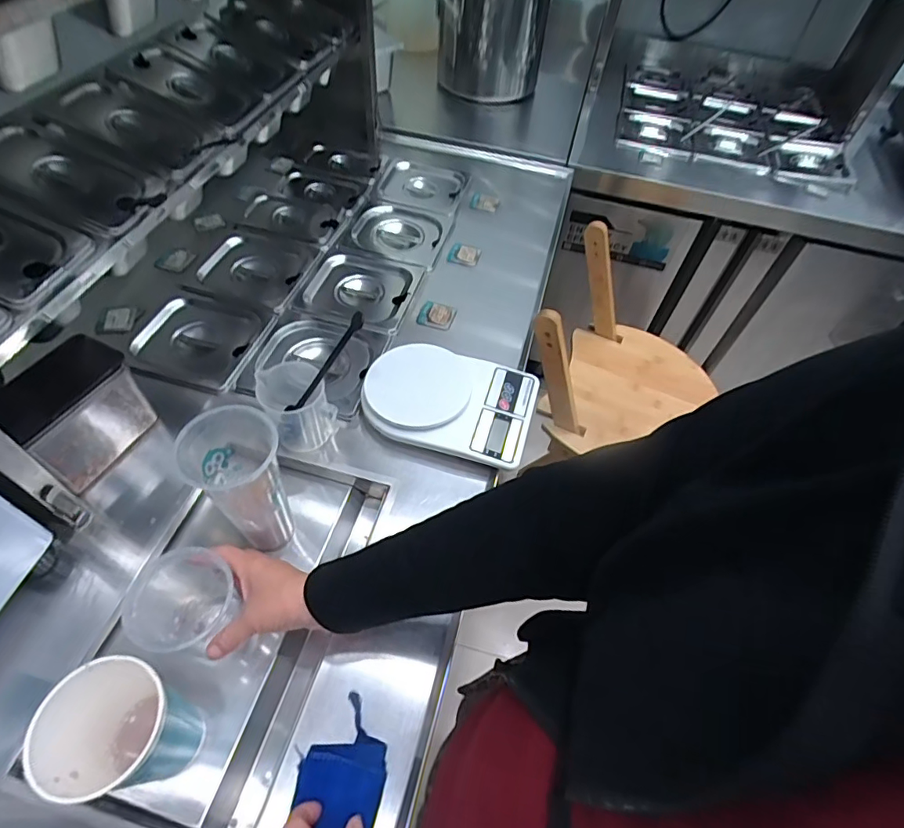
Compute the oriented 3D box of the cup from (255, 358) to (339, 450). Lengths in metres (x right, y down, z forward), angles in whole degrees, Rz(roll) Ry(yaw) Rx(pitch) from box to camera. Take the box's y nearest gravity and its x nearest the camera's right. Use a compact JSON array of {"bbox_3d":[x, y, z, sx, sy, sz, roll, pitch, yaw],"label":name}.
[{"bbox_3d":[-0.180,-0.006,0.595,0.069,0.096,0.081,-22,58,-20],"label":"cup"}]

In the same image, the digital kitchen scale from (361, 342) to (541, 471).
[{"bbox_3d":[-0.002,-0.020,0.654,0.215,0.036,0.147,13,53,5],"label":"digital kitchen scale"}]

